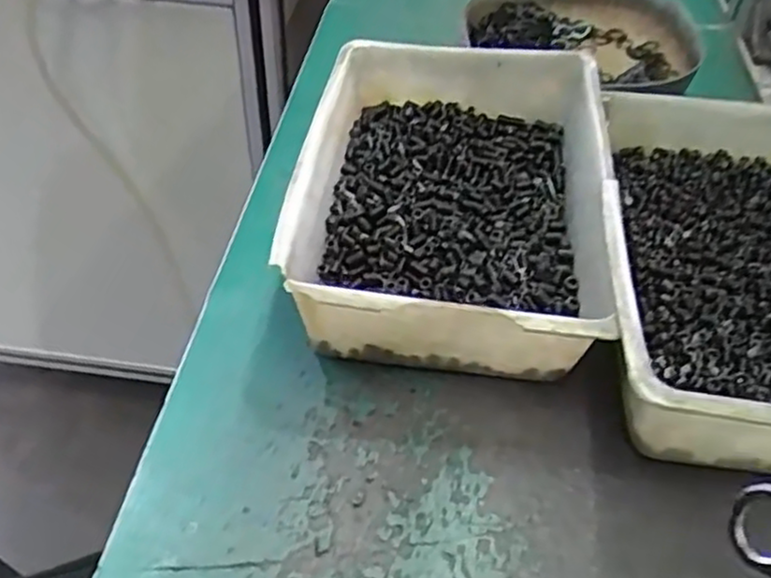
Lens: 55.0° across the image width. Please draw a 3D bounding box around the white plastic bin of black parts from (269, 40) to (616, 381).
[{"bbox_3d":[0.030,-0.045,0.350,0.135,0.049,0.191,6,46,6],"label":"white plastic bin of black parts"}]

